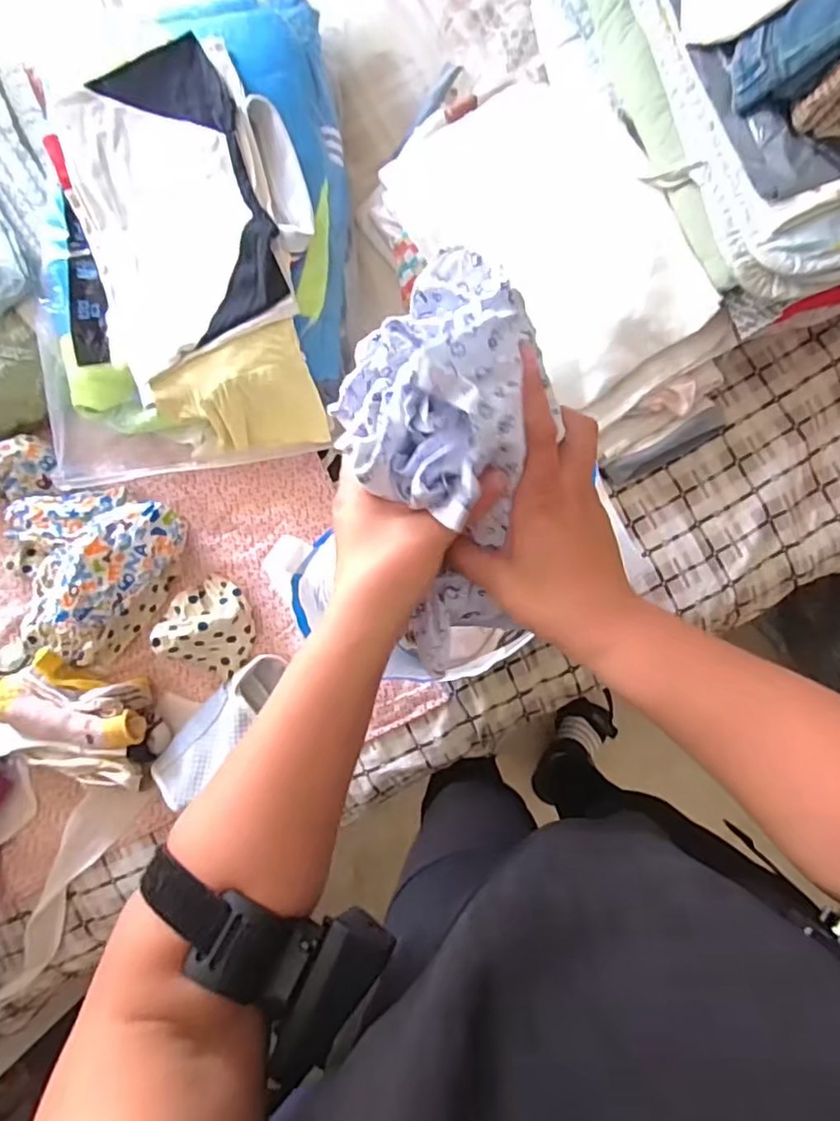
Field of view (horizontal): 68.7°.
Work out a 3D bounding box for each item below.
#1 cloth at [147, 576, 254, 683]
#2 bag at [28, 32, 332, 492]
[{"bbox_3d":[-0.255,0.080,0.744,0.104,0.066,0.107,43,91,8],"label":"cloth"},{"bbox_3d":[-0.283,-0.344,0.738,0.337,0.148,0.476,0,85,6],"label":"bag"}]

